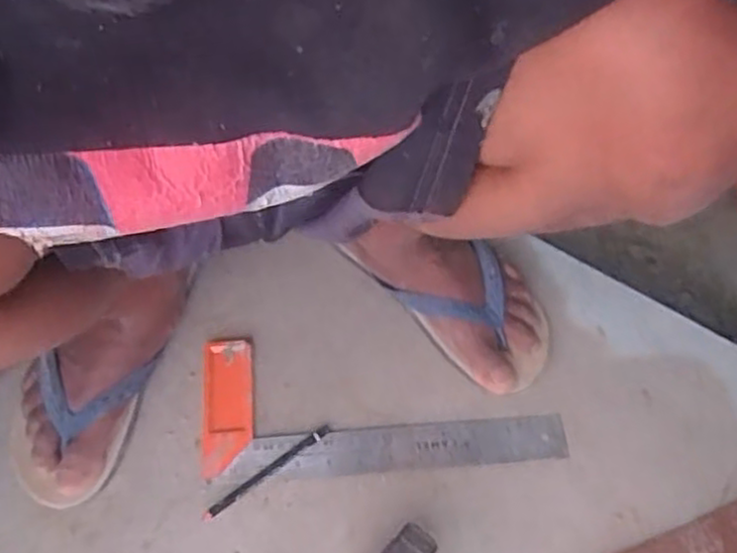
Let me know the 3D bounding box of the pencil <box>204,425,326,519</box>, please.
[{"bbox_3d":[-0.083,0.160,0.611,0.121,0.008,0.010,-34,68,-17],"label":"pencil"}]

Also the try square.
[{"bbox_3d":[0.009,0.107,0.640,0.301,0.008,0.123,-4,63,-3],"label":"try square"}]

